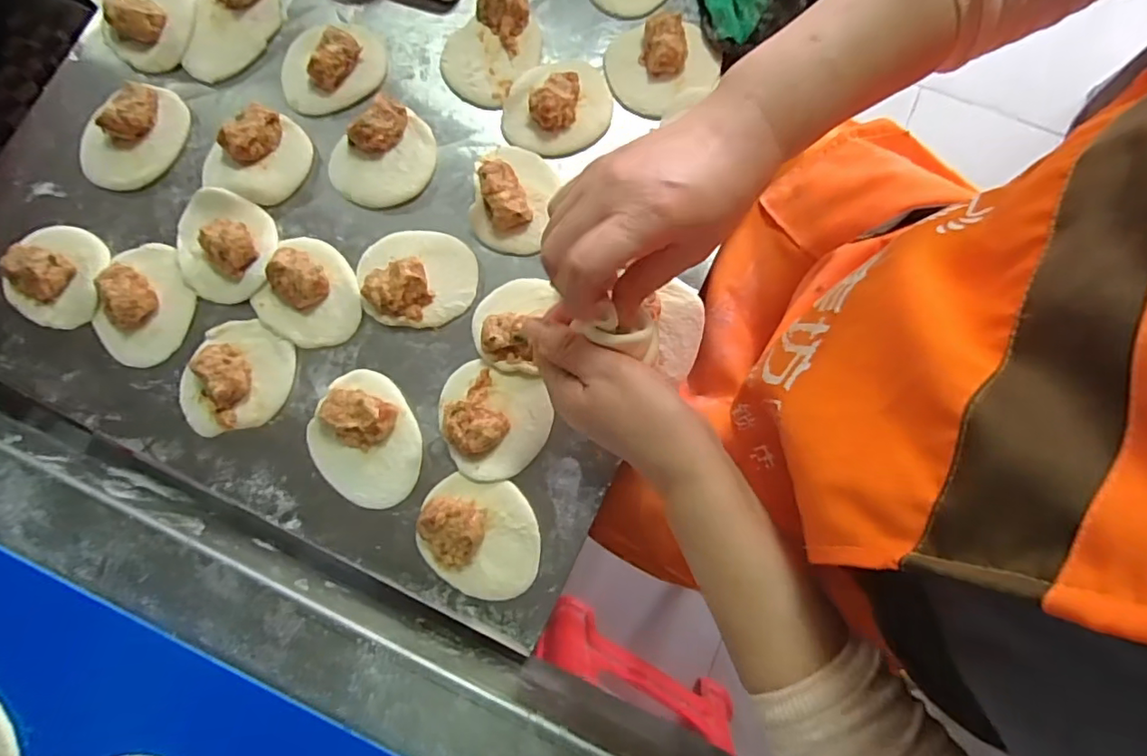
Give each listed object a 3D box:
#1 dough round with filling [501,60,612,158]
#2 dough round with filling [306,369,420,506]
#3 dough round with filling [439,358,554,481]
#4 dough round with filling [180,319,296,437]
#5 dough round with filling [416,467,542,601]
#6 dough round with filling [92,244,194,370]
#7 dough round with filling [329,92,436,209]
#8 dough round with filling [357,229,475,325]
[{"bbox_3d":[-0.015,-0.237,0.475,0.091,0.025,0.086,0,79,1],"label":"dough round with filling"},{"bbox_3d":[-0.161,0.046,0.427,0.077,0.029,0.102,-29,80,-4],"label":"dough round with filling"},{"bbox_3d":[-0.063,0.033,0.428,0.085,0.026,0.084,0,79,1],"label":"dough round with filling"},{"bbox_3d":[-0.266,0.000,0.436,0.076,0.031,0.091,22,81,5],"label":"dough round with filling"},{"bbox_3d":[-0.069,0.116,0.411,0.086,0.031,0.082,0,79,1],"label":"dough round with filling"},{"bbox_3d":[-0.346,-0.062,0.449,0.069,0.028,0.099,12,80,3],"label":"dough round with filling"},{"bbox_3d":[-0.160,-0.187,0.469,0.090,0.028,0.073,-36,81,-5],"label":"dough round with filling"},{"bbox_3d":[-0.128,-0.083,0.450,0.095,0.029,0.080,5,80,2],"label":"dough round with filling"}]

